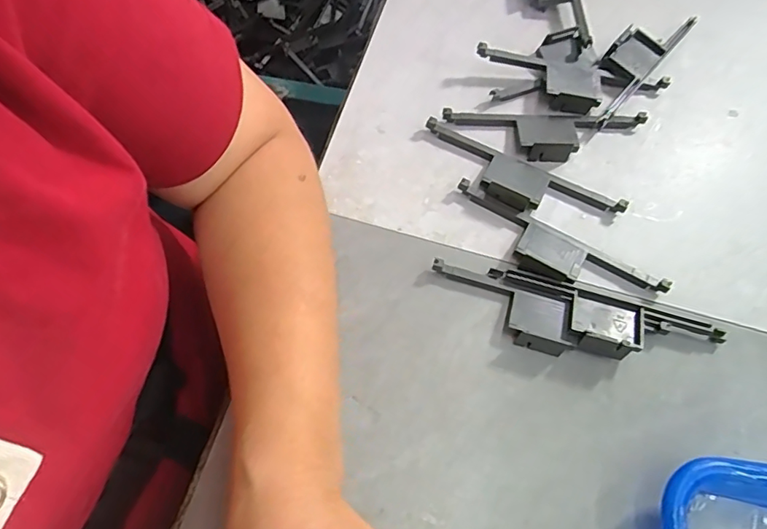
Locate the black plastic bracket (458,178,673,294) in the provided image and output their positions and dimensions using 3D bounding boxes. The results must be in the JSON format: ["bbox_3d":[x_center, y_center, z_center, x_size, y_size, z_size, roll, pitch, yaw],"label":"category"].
[{"bbox_3d":[0.103,-0.007,0.324,0.138,0.012,0.037,29,68,10],"label":"black plastic bracket"}]

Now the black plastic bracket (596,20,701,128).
[{"bbox_3d":[0.184,-0.152,0.385,0.034,0.015,0.129,41,71,14],"label":"black plastic bracket"}]

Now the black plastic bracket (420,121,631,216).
[{"bbox_3d":[0.087,-0.056,0.345,0.136,0.013,0.038,28,68,10],"label":"black plastic bracket"}]

